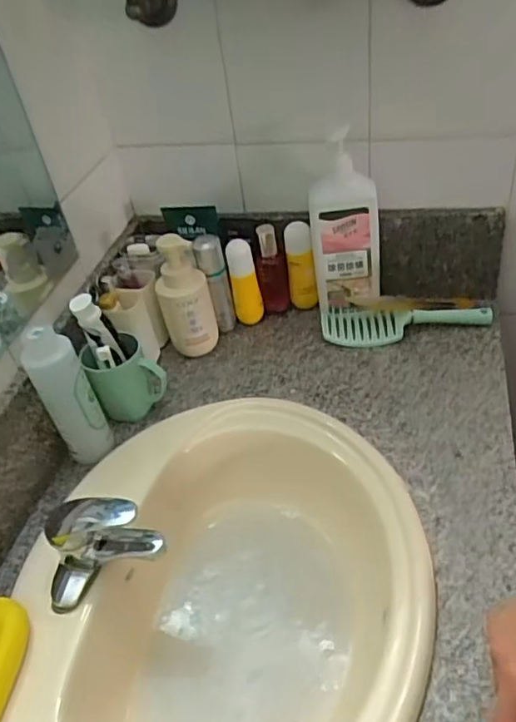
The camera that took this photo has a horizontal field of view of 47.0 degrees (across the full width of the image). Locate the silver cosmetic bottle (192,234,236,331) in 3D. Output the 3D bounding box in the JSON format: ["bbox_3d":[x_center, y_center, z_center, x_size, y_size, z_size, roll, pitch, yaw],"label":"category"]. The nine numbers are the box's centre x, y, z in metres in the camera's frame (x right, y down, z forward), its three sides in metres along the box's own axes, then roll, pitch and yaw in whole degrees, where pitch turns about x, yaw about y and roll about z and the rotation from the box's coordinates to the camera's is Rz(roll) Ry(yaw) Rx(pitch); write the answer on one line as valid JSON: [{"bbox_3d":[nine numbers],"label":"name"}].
[{"bbox_3d":[-0.067,-0.115,0.946,0.045,0.172,0.042,-11,41,-2],"label":"silver cosmetic bottle"}]

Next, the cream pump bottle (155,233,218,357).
[{"bbox_3d":[-0.112,-0.101,0.911,0.078,0.200,0.080,-13,41,-4],"label":"cream pump bottle"}]

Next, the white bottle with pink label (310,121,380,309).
[{"bbox_3d":[0.137,-0.185,0.912,0.102,0.269,0.087,2,42,13],"label":"white bottle with pink label"}]

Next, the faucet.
[{"bbox_3d":[-0.175,0.198,0.655,0.129,0.083,0.088,-17,44,-10],"label":"faucet"}]

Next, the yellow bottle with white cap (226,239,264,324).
[{"bbox_3d":[-0.020,-0.125,0.959,0.046,0.147,0.032,-9,41,0],"label":"yellow bottle with white cap"}]

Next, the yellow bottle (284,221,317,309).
[{"bbox_3d":[0.071,-0.148,0.964,0.047,0.151,0.036,-1,42,9],"label":"yellow bottle"}]

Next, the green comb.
[{"bbox_3d":[0.229,-0.056,0.917,0.257,0.035,0.068,-2,42,8],"label":"green comb"}]

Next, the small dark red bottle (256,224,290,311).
[{"bbox_3d":[0.024,-0.141,0.963,0.046,0.163,0.032,-5,41,5],"label":"small dark red bottle"}]

